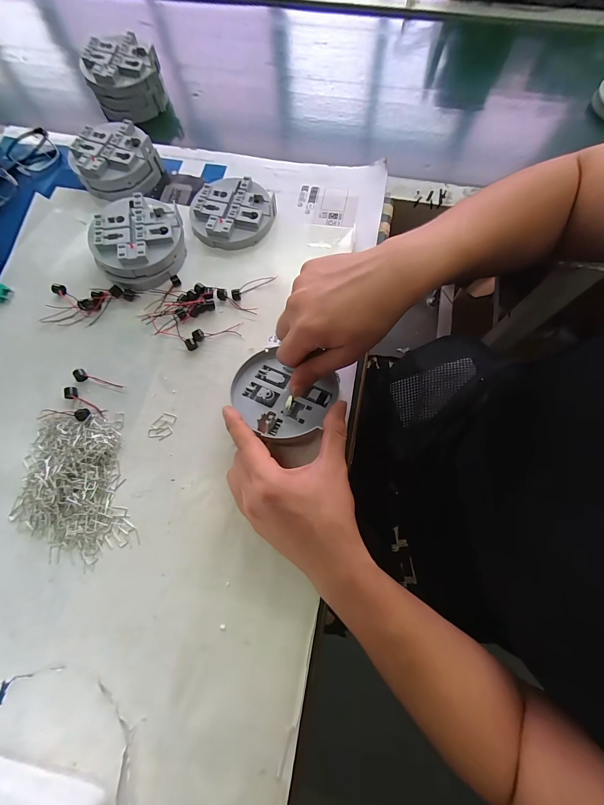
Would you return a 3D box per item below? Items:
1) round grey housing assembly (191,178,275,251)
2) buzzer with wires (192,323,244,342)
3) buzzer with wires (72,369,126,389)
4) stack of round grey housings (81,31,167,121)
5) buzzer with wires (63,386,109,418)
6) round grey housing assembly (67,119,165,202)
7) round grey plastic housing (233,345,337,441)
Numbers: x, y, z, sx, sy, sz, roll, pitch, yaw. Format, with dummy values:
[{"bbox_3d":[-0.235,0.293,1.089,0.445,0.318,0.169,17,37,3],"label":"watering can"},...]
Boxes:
[{"bbox_3d":[-0.086,-0.239,0.384,0.098,0.022,0.096,0,73,1],"label":"round grey housing assembly"},{"bbox_3d":[-0.095,-0.080,0.344,0.056,0.009,0.015,-11,73,-2],"label":"buzzer with wires"},{"bbox_3d":[-0.220,-0.022,0.327,0.056,0.008,0.013,20,74,7],"label":"buzzer with wires"},{"bbox_3d":[-0.261,-0.478,0.449,0.100,0.054,0.078,-27,74,-7],"label":"stack of round grey housings"},{"bbox_3d":[-0.228,-0.002,0.320,0.053,0.008,0.013,25,75,8],"label":"buzzer with wires"},{"bbox_3d":[-0.245,-0.317,0.404,0.101,0.040,0.092,0,73,1],"label":"round grey housing assembly"},{"bbox_3d":[-0.022,-0.009,0.299,0.097,0.024,0.085,29,76,10],"label":"round grey plastic housing"}]

